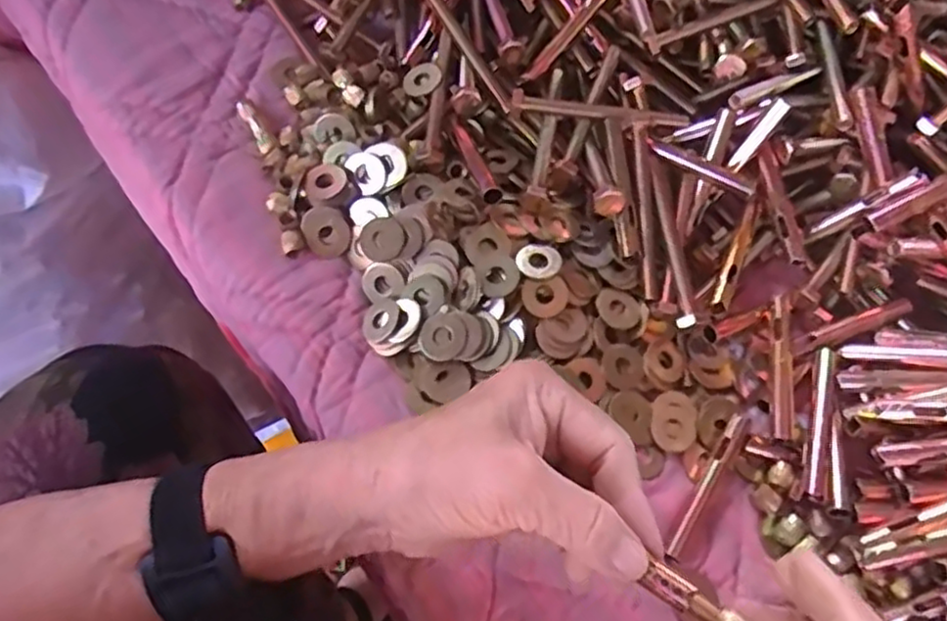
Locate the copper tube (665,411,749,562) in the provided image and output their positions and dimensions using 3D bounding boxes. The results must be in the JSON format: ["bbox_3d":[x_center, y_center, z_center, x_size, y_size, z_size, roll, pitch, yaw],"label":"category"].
[{"bbox_3d":[0.120,0.090,0.353,0.009,0.010,0.082,32,68,11],"label":"copper tube"}]

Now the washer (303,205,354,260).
[{"bbox_3d":[-0.082,-0.044,0.385,0.025,0.004,0.029,-36,94,-5],"label":"washer"}]

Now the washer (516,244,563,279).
[{"bbox_3d":[0.036,-0.027,0.376,0.026,0.004,0.021,-24,69,-13],"label":"washer"}]

